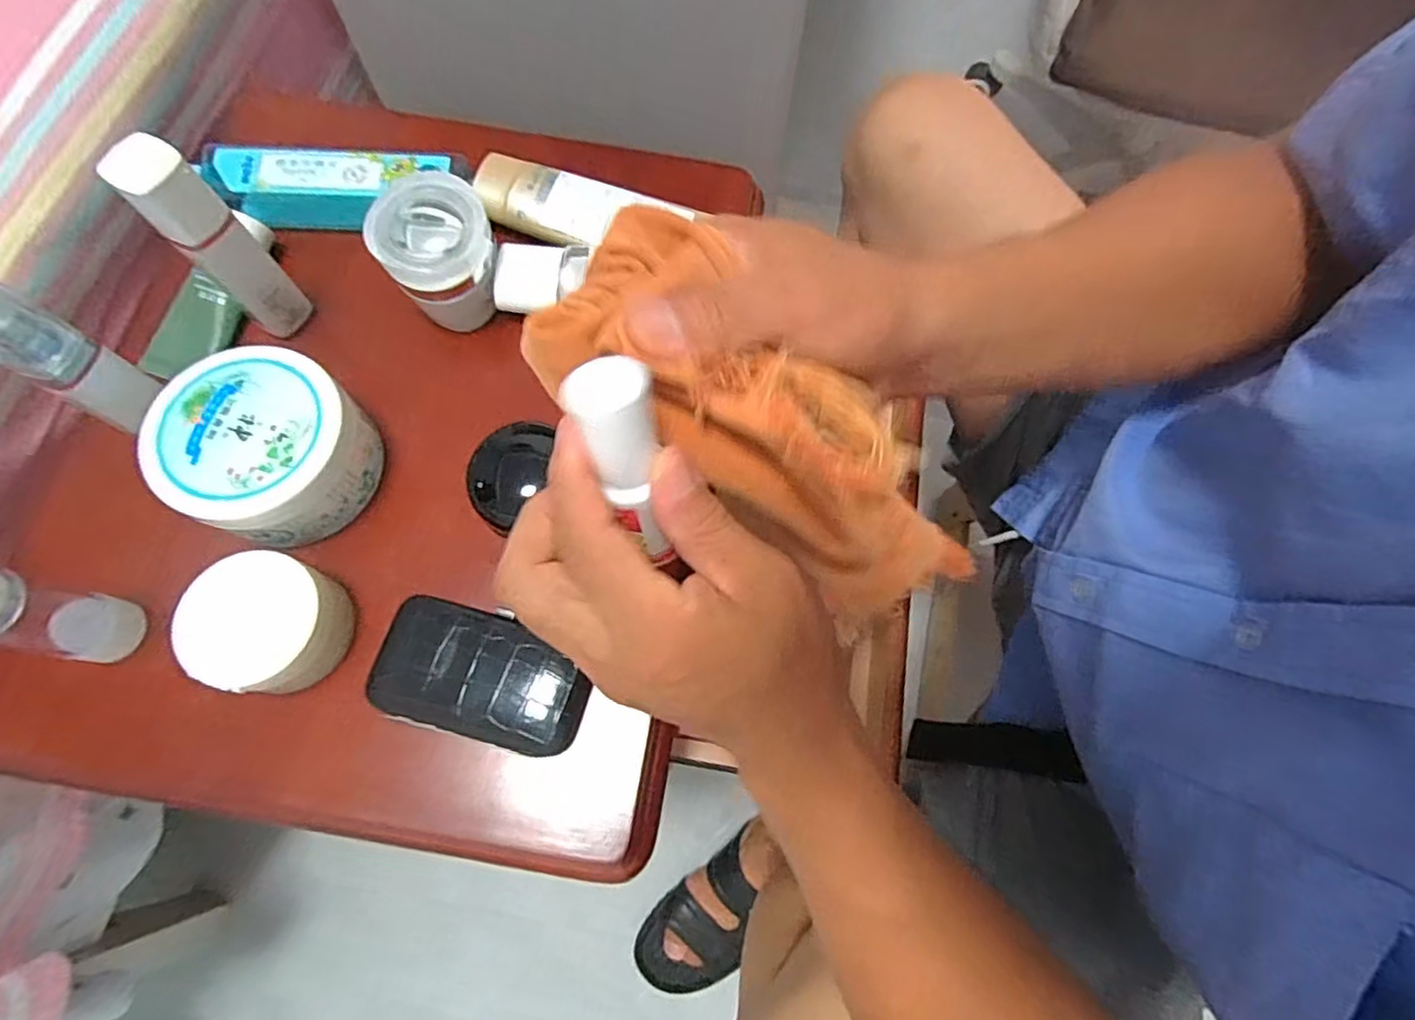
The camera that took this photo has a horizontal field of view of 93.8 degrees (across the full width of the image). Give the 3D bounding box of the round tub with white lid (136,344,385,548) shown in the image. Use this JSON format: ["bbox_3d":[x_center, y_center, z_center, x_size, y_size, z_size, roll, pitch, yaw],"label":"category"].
[{"bbox_3d":[-0.233,-0.031,0.360,0.091,0.063,0.090,0,72,-1],"label":"round tub with white lid"}]

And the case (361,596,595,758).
[{"bbox_3d":[-0.115,0.088,0.350,0.108,0.030,0.061,14,72,3],"label":"case"}]

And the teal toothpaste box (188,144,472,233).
[{"bbox_3d":[-0.238,-0.206,0.423,0.162,0.030,0.038,1,72,-1],"label":"teal toothpaste box"}]

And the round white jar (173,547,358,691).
[{"bbox_3d":[-0.218,0.057,0.332,0.061,0.044,0.063,0,72,-1],"label":"round white jar"}]

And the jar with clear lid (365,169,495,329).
[{"bbox_3d":[-0.155,-0.148,0.392,0.063,0.067,0.062,0,72,-1],"label":"jar with clear lid"}]

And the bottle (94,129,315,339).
[{"bbox_3d":[-0.261,-0.139,0.360,0.028,0.126,0.033,38,75,10],"label":"bottle"}]

